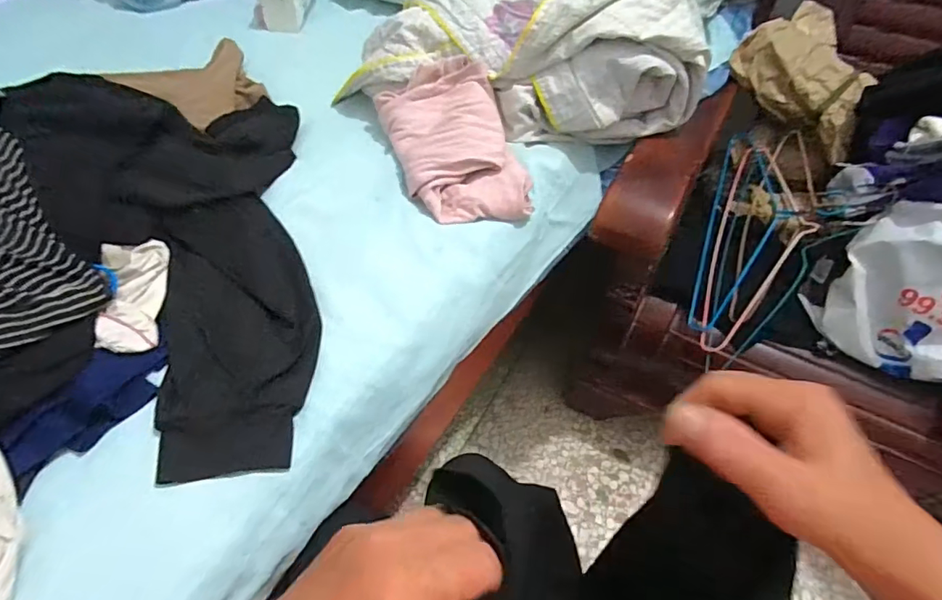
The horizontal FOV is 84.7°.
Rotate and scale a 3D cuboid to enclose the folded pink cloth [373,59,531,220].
[{"bbox_3d":[-0.021,-0.214,0.681,0.151,0.091,0.262,-16,53,-12],"label":"folded pink cloth"}]

